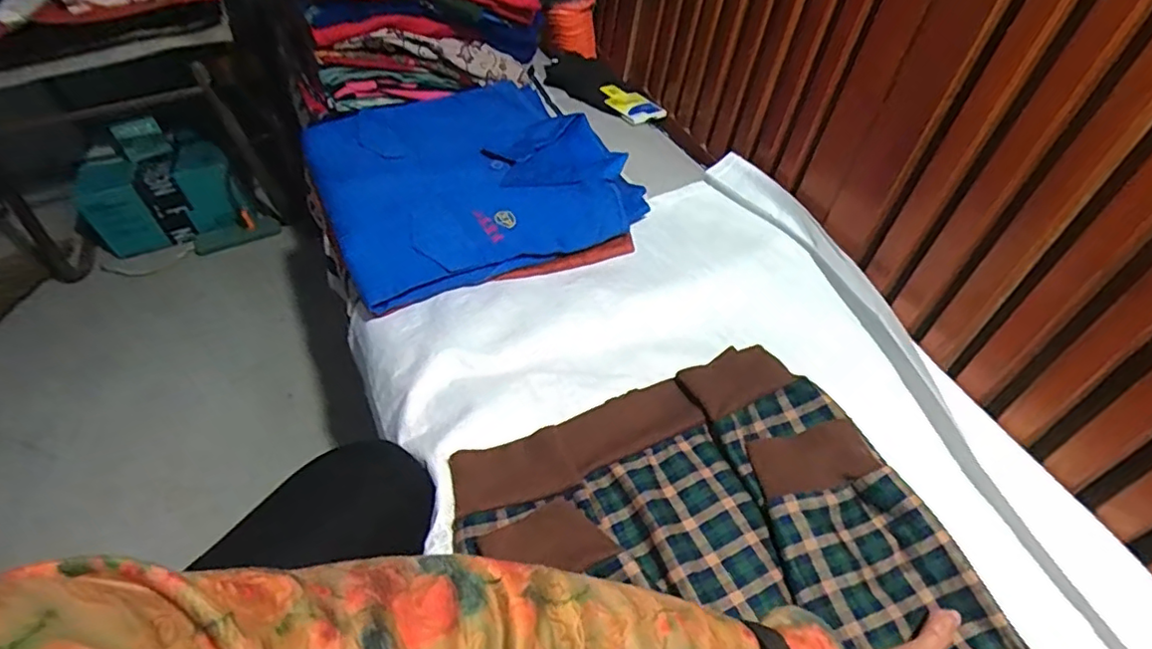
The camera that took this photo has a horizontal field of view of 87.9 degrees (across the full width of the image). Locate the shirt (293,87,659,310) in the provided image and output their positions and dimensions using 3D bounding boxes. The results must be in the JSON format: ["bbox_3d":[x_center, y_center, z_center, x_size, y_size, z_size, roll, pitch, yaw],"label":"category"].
[{"bbox_3d":[-0.135,-0.193,0.745,0.342,0.035,0.361,-21,51,-17],"label":"shirt"}]

